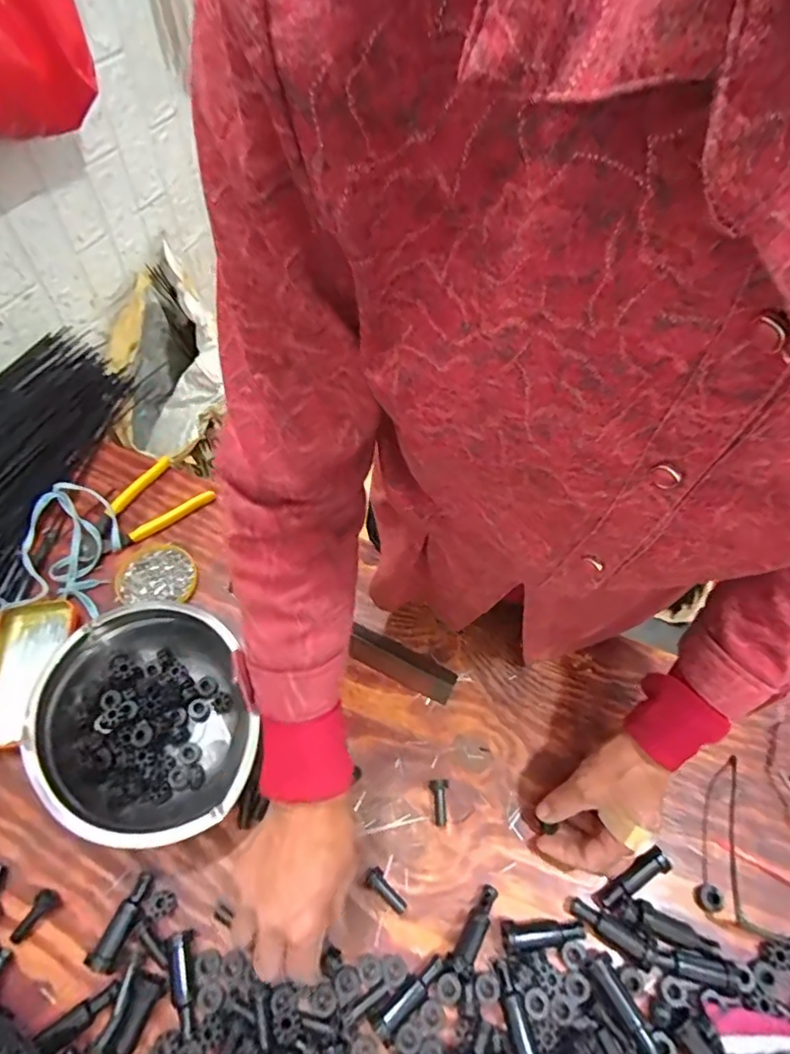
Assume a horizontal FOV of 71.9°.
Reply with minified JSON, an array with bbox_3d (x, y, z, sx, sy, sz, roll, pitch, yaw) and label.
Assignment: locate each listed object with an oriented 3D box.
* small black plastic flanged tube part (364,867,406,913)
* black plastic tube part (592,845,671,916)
[{"bbox_3d":[-0.009,0.305,0.454,0.016,0.011,0.039,-37,65,-23],"label":"small black plastic flanged tube part"},{"bbox_3d":[0.200,0.298,0.461,0.072,0.013,0.020,-23,60,-16],"label":"black plastic tube part"}]

